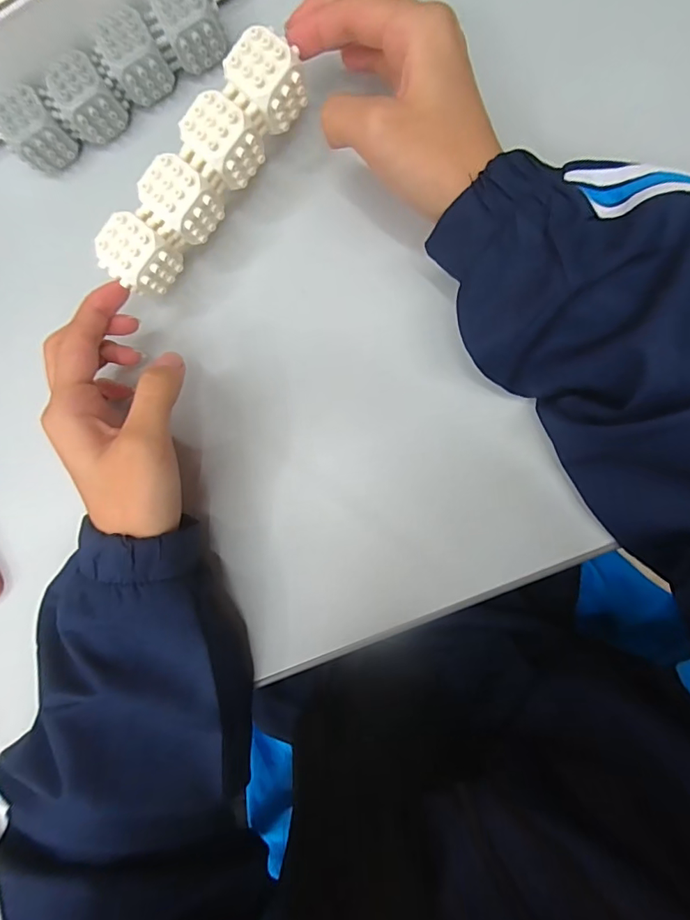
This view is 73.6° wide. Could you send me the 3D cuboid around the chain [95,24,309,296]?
[{"bbox_3d":[-0.076,-0.153,0.246,0.032,0.027,0.140,42,97,5],"label":"chain"}]

